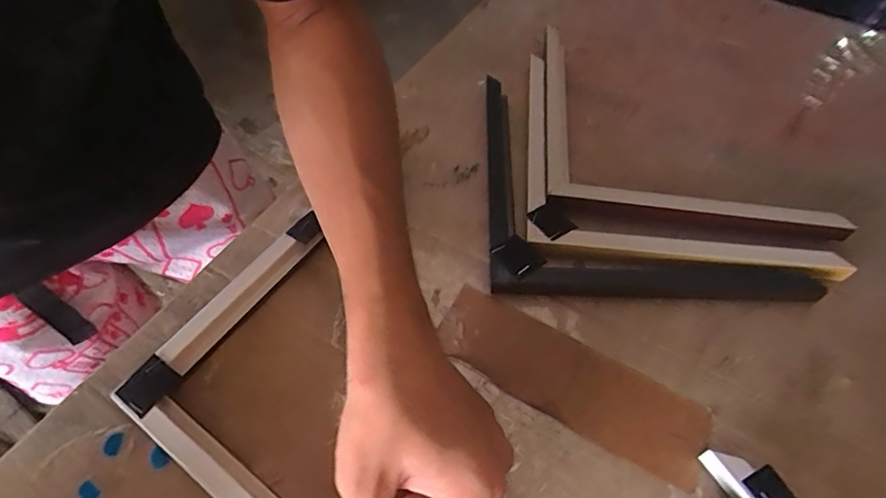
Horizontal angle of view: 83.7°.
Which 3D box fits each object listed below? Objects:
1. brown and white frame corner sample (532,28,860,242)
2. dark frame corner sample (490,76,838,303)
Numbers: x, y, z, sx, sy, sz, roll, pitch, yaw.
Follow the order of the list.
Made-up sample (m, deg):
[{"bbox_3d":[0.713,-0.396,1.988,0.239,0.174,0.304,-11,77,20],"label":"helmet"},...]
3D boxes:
[{"bbox_3d":[0.165,-0.092,0.387,0.202,0.025,0.217,1,55,3],"label":"brown and white frame corner sample"},{"bbox_3d":[0.135,-0.050,0.365,0.202,0.018,0.198,1,55,2],"label":"dark frame corner sample"}]

